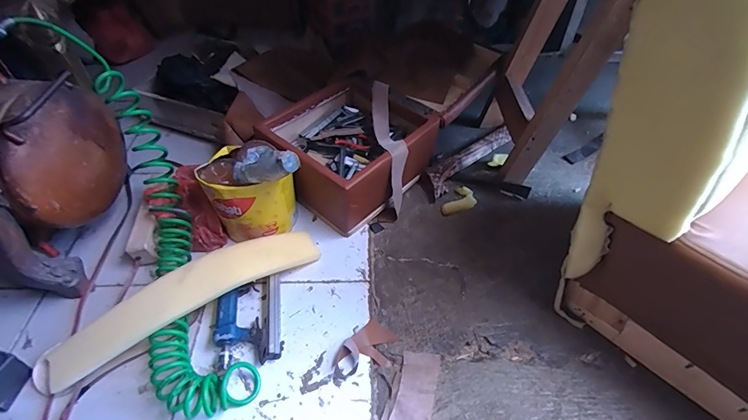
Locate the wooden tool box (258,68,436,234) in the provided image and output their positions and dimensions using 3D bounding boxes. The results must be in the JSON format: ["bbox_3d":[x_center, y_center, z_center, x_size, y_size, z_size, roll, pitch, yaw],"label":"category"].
[{"bbox_3d":[-0.049,-0.128,0.893,0.285,0.168,0.318,33,58,26],"label":"wooden tool box"}]

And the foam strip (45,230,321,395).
[{"bbox_3d":[-0.312,0.147,0.672,0.468,0.094,0.089,-29,55,-25],"label":"foam strip"}]

